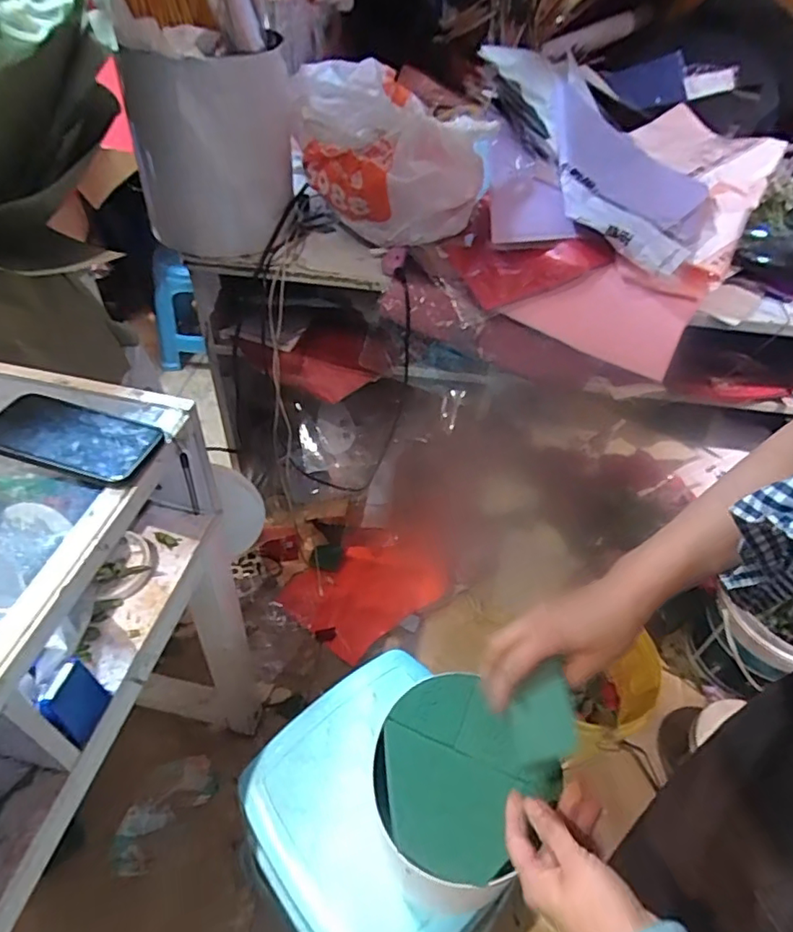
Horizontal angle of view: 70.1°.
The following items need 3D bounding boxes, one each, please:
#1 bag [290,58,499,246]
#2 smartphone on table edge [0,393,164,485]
[{"bbox_3d":[-0.010,-0.473,0.859,0.259,0.194,0.217,-5,48,-10],"label":"bag"},{"bbox_3d":[-0.310,-0.029,0.537,0.163,0.011,0.078,17,48,10],"label":"smartphone on table edge"}]

